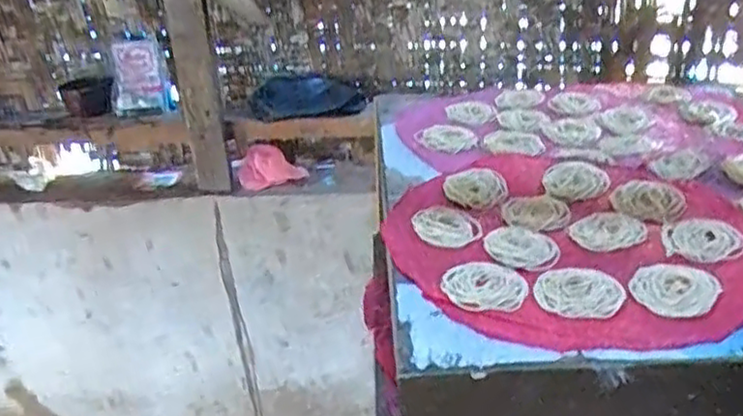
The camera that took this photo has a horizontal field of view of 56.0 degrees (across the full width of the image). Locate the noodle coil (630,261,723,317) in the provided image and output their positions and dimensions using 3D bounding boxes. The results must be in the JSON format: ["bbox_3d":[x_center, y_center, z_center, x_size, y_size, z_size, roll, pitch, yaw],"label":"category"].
[{"bbox_3d":[0.264,0.067,0.608,0.066,0.004,0.078,23,38,38],"label":"noodle coil"}]

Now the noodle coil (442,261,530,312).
[{"bbox_3d":[0.101,0.069,0.626,0.072,0.006,0.068,-2,29,1],"label":"noodle coil"}]

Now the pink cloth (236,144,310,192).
[{"bbox_3d":[-0.185,-0.079,1.278,0.122,0.102,0.054,-12,30,-16],"label":"pink cloth"}]

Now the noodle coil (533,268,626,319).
[{"bbox_3d":[0.182,0.072,0.614,0.073,0.005,0.065,5,30,14],"label":"noodle coil"}]

